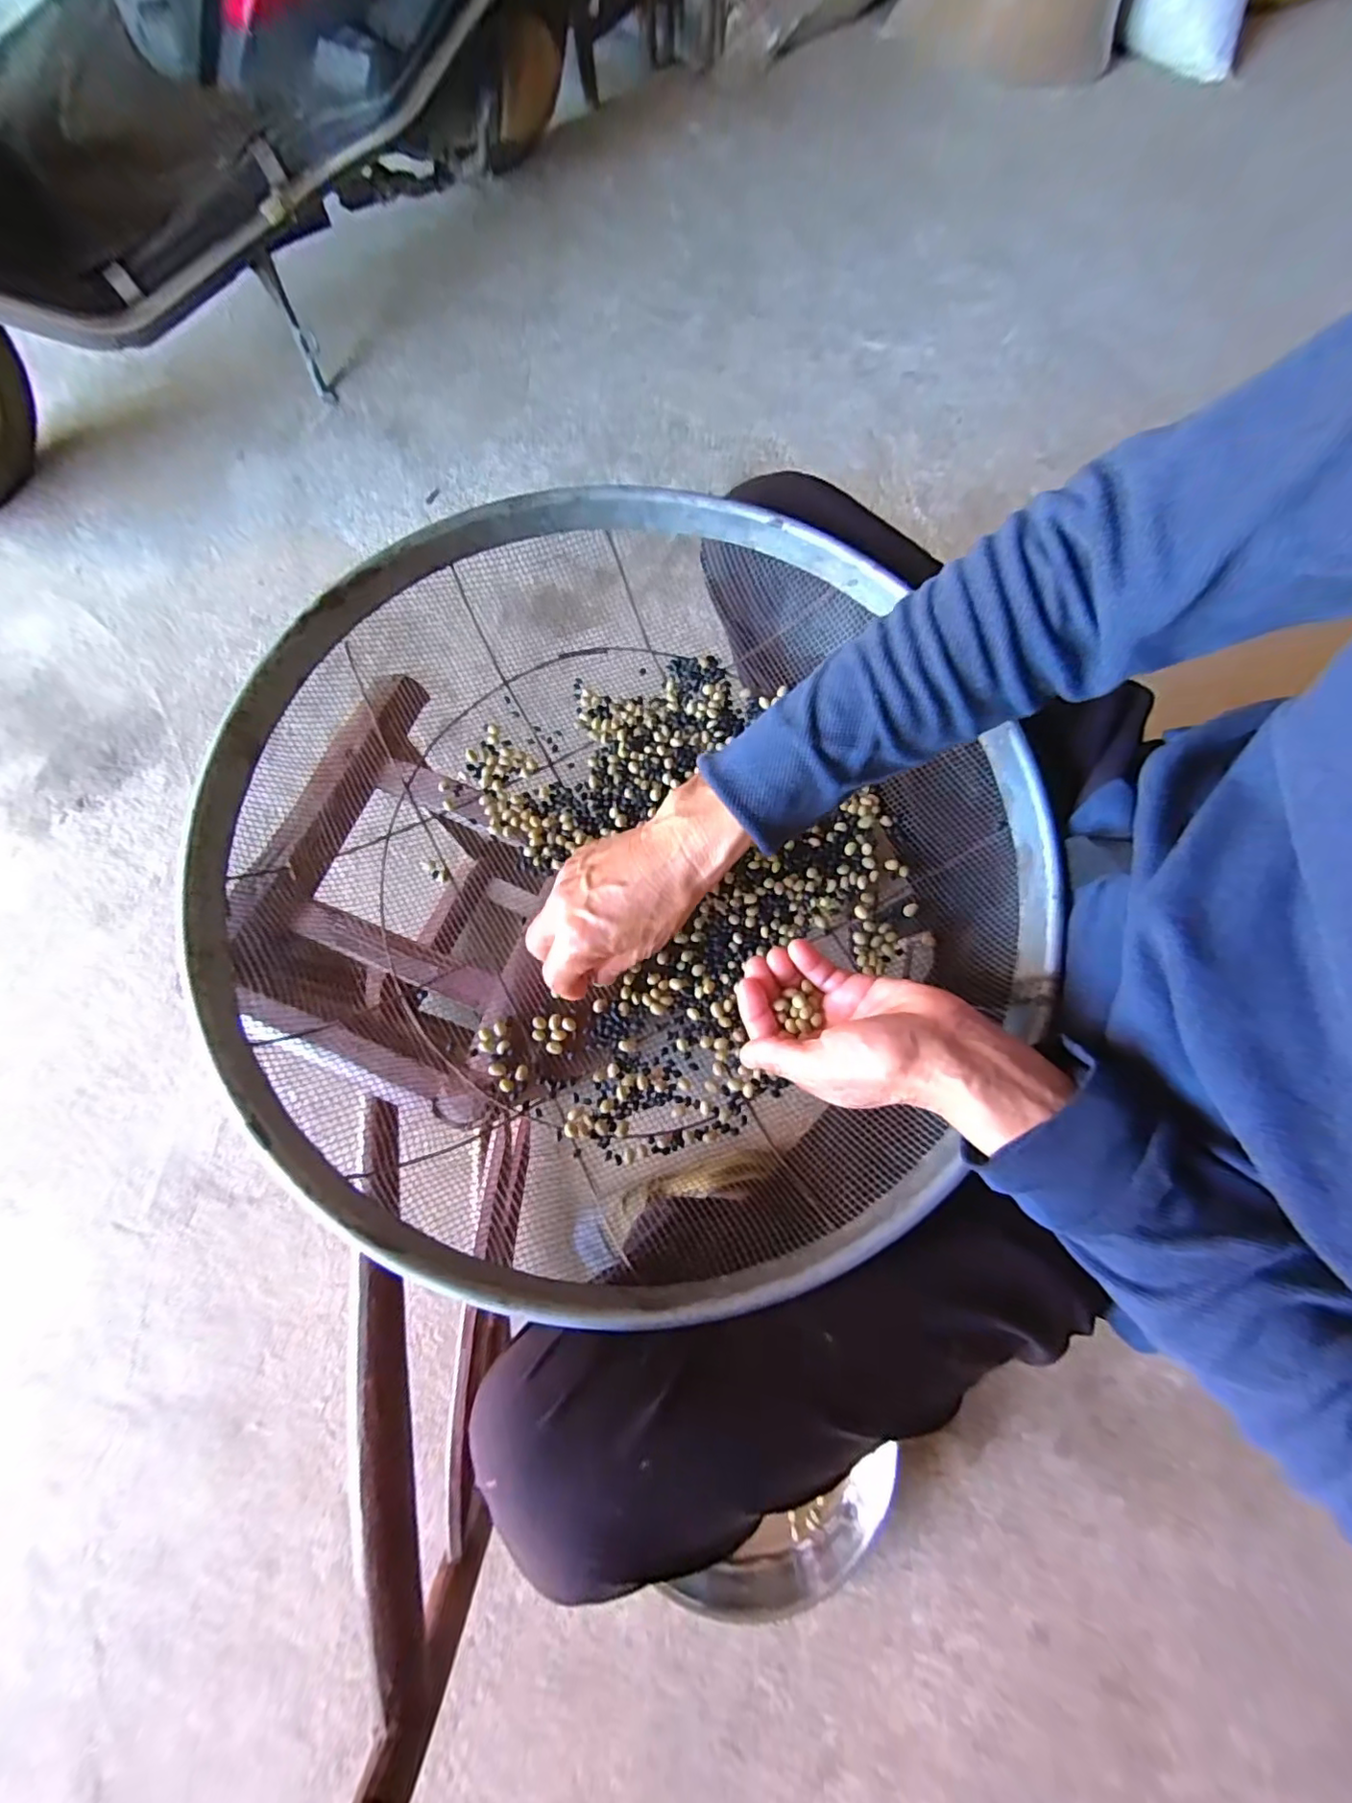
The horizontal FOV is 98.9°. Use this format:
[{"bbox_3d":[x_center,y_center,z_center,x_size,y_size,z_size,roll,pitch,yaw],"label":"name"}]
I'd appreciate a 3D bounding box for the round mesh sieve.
[{"bbox_3d":[-0.039,-0.020,0.392,0.524,0.131,0.497,0,76,0],"label":"round mesh sieve"}]

